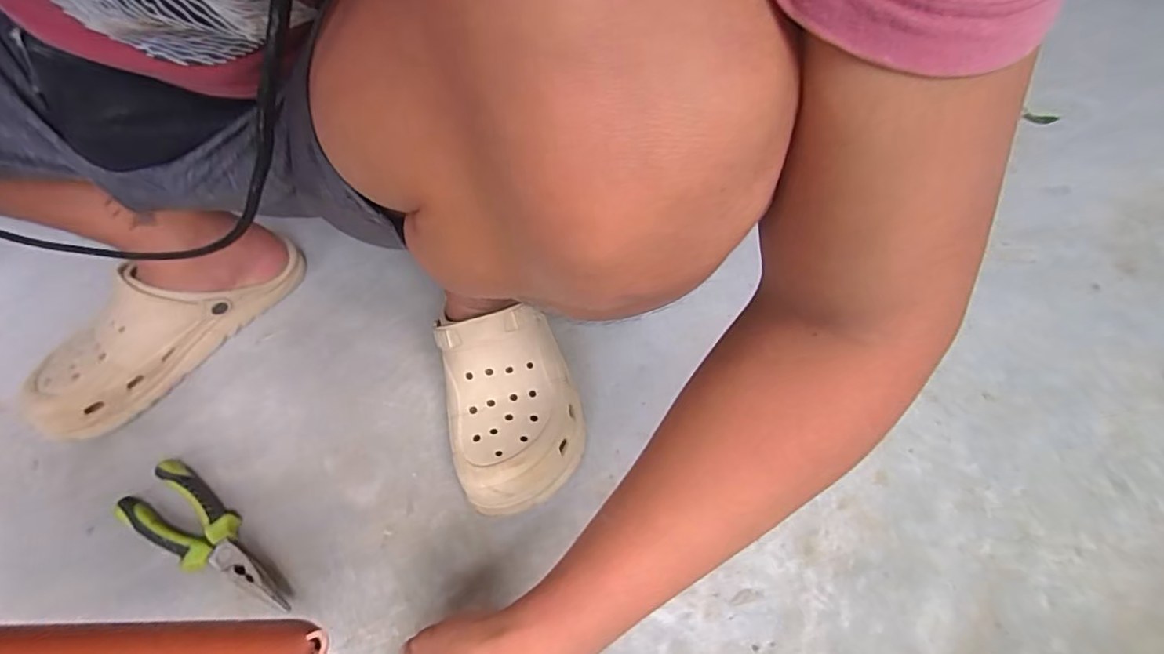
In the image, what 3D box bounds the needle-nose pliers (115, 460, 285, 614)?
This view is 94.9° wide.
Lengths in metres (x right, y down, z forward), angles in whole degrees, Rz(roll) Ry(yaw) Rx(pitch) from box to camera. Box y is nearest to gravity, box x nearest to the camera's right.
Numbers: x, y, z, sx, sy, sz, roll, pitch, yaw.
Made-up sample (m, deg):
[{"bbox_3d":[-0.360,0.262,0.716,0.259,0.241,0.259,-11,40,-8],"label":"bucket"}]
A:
[{"bbox_3d":[-0.317,0.184,0.453,0.186,0.023,0.057,27,60,21],"label":"needle-nose pliers"}]

